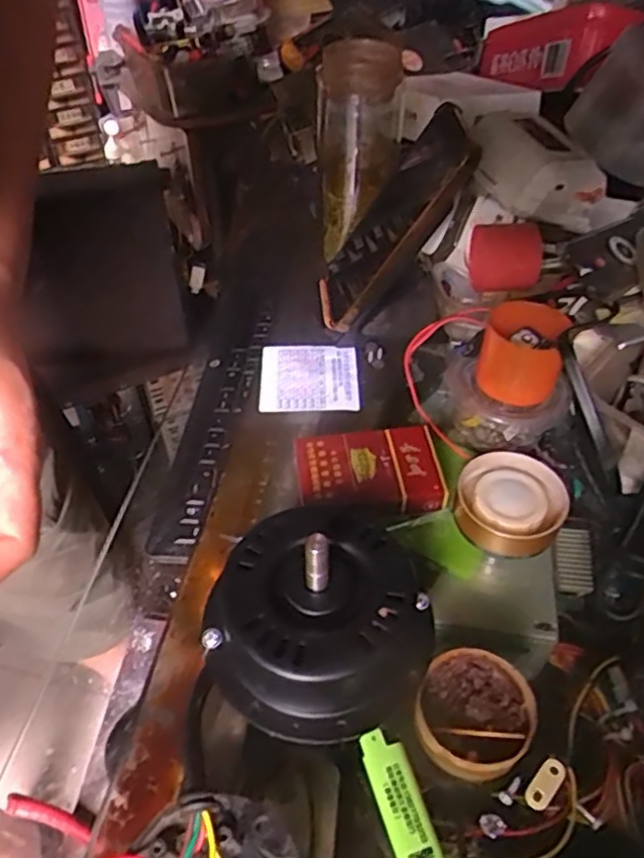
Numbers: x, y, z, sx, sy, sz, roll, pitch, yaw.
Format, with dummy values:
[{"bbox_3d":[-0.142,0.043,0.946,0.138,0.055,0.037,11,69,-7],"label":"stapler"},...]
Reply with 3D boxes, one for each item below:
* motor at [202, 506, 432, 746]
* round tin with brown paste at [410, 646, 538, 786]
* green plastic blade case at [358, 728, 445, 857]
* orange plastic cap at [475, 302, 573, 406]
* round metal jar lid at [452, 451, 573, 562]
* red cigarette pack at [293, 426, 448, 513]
[{"bbox_3d":[-0.003,0.079,0.296,0.091,0.074,0.089,0,47,0],"label":"motor"},{"bbox_3d":[0.073,0.136,0.317,0.054,0.029,0.054,27,52,23],"label":"round tin with brown paste"},{"bbox_3d":[0.036,0.172,0.291,0.021,0.005,0.075,-24,53,-1],"label":"green plastic blade case"},{"bbox_3d":[0.123,-0.047,0.412,0.047,0.047,0.052,17,49,16],"label":"orange plastic cap"},{"bbox_3d":[0.110,0.045,0.395,0.063,0.024,0.063,0,47,0],"label":"round metal jar lid"},{"bbox_3d":[0.028,0.026,0.408,0.084,0.019,0.053,-4,47,-4],"label":"red cigarette pack"}]

